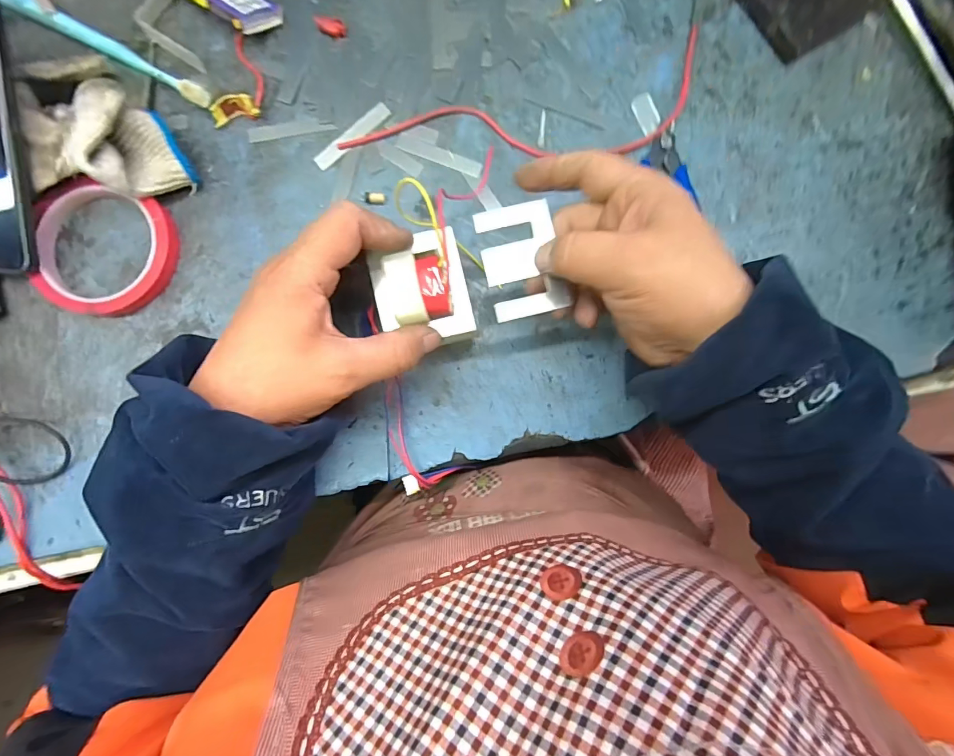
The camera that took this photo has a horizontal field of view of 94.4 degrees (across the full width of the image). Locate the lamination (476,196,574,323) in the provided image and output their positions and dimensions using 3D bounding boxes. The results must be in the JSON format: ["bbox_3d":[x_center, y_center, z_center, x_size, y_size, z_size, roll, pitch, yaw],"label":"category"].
[{"bbox_3d":[0.026,-0.071,0.265,0.044,0.004,0.067,-13,89,-1],"label":"lamination"}]

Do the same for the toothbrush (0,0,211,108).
[{"bbox_3d":[-0.265,-0.237,0.316,0.174,0.017,0.014,28,88,0],"label":"toothbrush"}]

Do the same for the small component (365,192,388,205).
[{"bbox_3d":[-0.074,-0.131,0.323,0.015,0.008,0.008,0,88,-1],"label":"small component"}]

